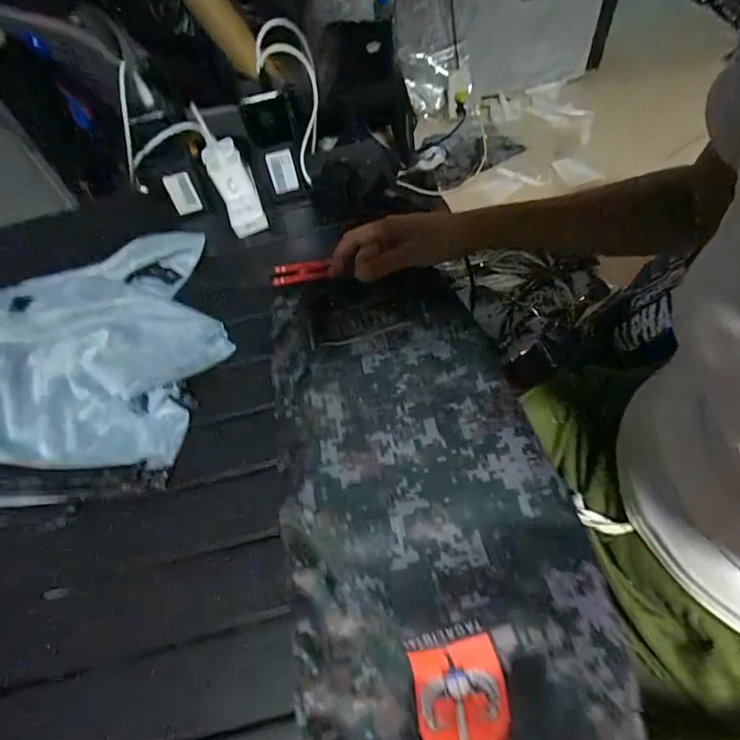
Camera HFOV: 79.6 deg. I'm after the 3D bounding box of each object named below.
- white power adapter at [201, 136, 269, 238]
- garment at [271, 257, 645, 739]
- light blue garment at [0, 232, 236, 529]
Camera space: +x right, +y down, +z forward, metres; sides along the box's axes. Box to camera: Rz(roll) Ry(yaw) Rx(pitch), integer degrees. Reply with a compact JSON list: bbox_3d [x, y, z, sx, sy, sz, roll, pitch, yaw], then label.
[{"bbox_3d":[-0.164,-0.223,0.546,0.046,0.033,0.112,-24,101,-10],"label":"white power adapter"},{"bbox_3d":[0.033,0.081,0.348,0.207,0.060,0.484,-12,54,-3],"label":"garment"},{"bbox_3d":[-0.292,-0.007,0.444,0.279,0.032,0.297,-18,58,-7],"label":"light blue garment"}]

